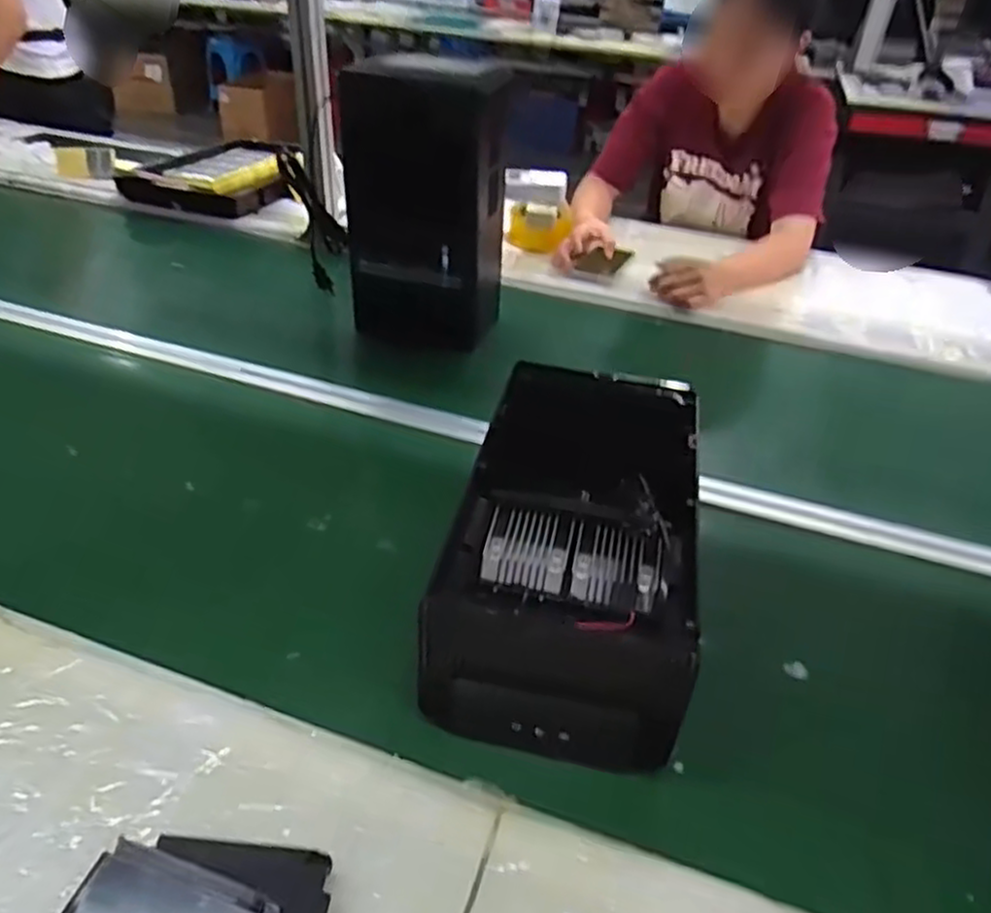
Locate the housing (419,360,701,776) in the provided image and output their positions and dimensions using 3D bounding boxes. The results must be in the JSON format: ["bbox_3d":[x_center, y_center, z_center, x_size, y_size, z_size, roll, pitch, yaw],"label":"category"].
[{"bbox_3d":[0.069,0.063,0.647,0.194,0.110,0.353,9,39,5],"label":"housing"}]

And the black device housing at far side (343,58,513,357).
[{"bbox_3d":[-0.094,-0.342,1.030,0.211,0.357,0.129,13,39,8],"label":"black device housing at far side"}]

